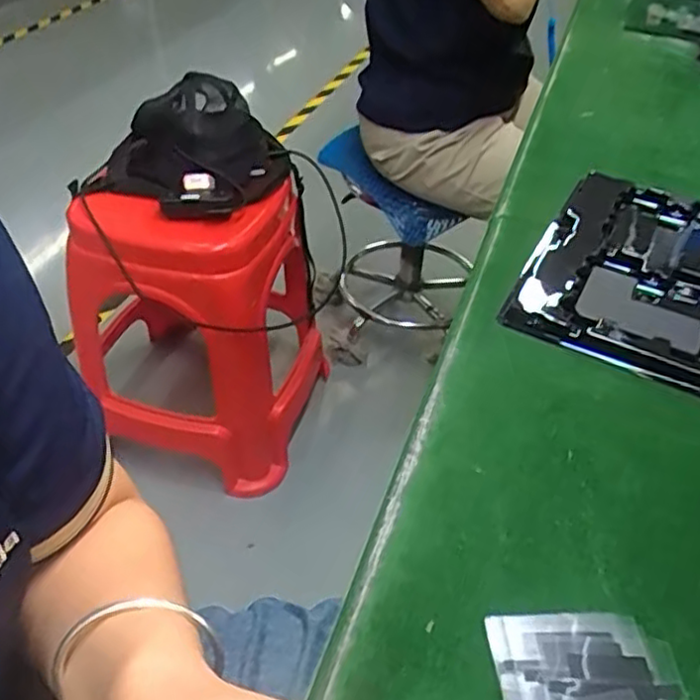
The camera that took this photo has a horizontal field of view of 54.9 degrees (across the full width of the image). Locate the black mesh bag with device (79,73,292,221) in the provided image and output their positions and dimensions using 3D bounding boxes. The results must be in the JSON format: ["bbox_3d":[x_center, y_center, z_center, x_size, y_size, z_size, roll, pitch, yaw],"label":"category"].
[{"bbox_3d":[-0.250,-0.326,1.049,0.255,0.131,0.232,17,43,15],"label":"black mesh bag with device"}]

